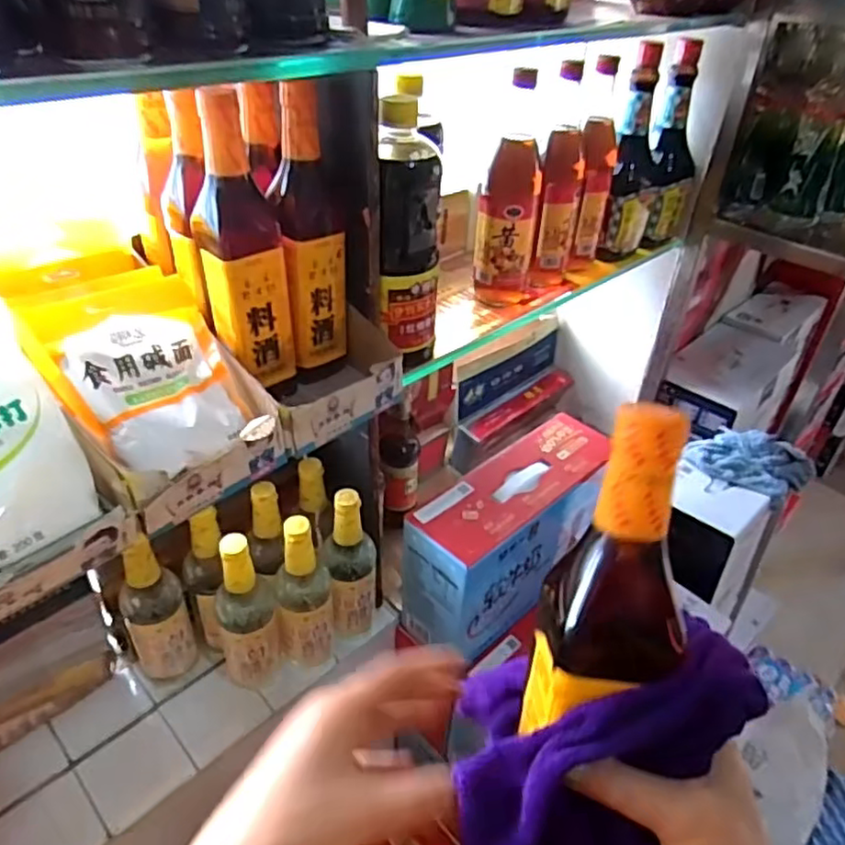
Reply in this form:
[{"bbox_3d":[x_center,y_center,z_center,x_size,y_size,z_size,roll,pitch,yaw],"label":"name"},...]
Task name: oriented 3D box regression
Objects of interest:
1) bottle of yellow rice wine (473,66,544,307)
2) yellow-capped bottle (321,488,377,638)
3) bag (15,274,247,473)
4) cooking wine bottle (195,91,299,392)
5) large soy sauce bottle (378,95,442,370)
[{"bbox_3d":[0.102,-0.258,0.736,0.066,0.250,0.065,11,38,10],"label":"bottle of yellow rice wine"},{"bbox_3d":[-0.088,0.182,0.792,0.060,0.230,0.053,-1,38,-6],"label":"yellow-capped bottle"},{"bbox_3d":[-0.211,-0.042,0.509,0.133,0.026,0.163,-28,81,-45],"label":"bag"},{"bbox_3d":[-0.153,-0.132,0.546,0.069,0.269,0.062,-24,39,-31],"label":"cooking wine bottle"},{"bbox_3d":[-0.011,-0.161,0.605,0.056,0.235,0.060,5,38,2],"label":"large soy sauce bottle"}]

